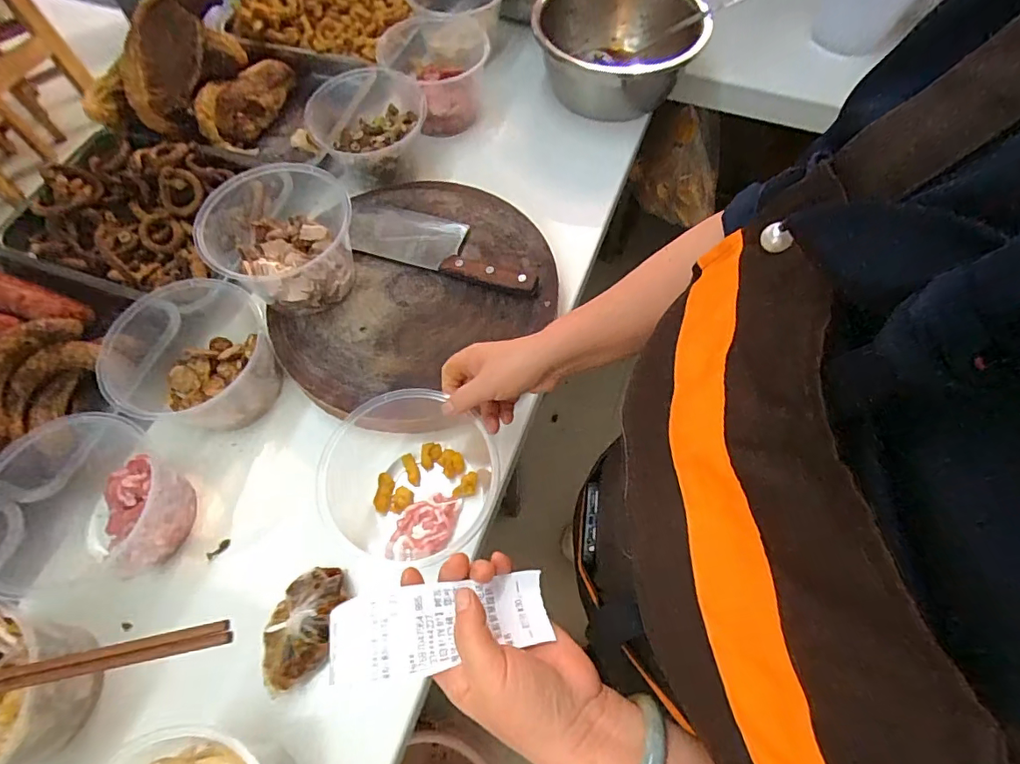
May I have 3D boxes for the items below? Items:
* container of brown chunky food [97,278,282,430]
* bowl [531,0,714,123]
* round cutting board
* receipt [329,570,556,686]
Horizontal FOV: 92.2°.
[{"bbox_3d":[-0.372,-0.032,0.576,0.196,0.100,0.165,30,67,15],"label":"container of brown chunky food"},{"bbox_3d":[0.173,-0.553,0.802,0.254,0.119,0.277,0,63,0],"label":"bowl"},{"bbox_3d":[-0.128,-0.137,0.636,0.367,0.041,0.349,-16,64,-8],"label":"round cutting board"},{"bbox_3d":[-0.046,0.160,0.325,0.140,0.029,0.049,-5,62,-14],"label":"receipt"}]

